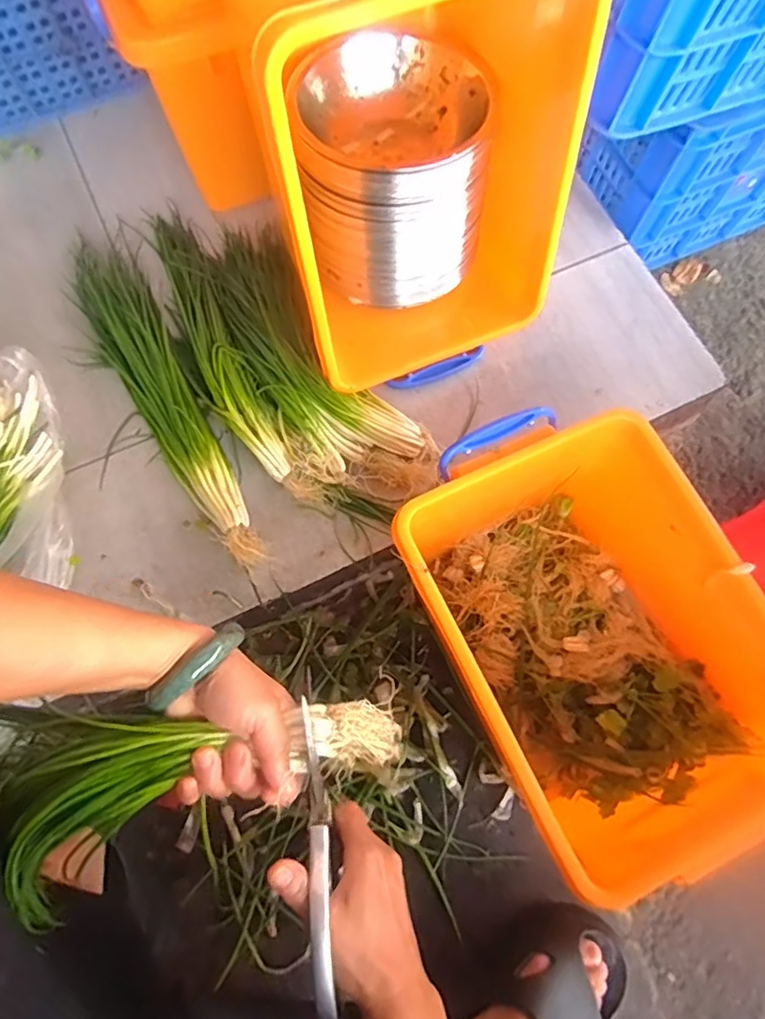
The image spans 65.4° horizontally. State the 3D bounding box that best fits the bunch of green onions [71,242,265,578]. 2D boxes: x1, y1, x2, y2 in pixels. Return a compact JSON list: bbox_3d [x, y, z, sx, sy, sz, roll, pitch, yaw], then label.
[{"bbox_3d":[-0.251,-0.131,0.674,0.085,0.039,0.460,-27,75,-8],"label":"bunch of green onions"}]

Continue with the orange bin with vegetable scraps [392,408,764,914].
[{"bbox_3d":[0.195,0.117,0.600,0.261,0.210,0.382,-25,75,-7],"label":"orange bin with vegetable scraps"}]

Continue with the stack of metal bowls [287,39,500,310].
[{"bbox_3d":[0.014,-0.348,0.625,0.164,0.209,0.172,-3,57,2],"label":"stack of metal bowls"}]

